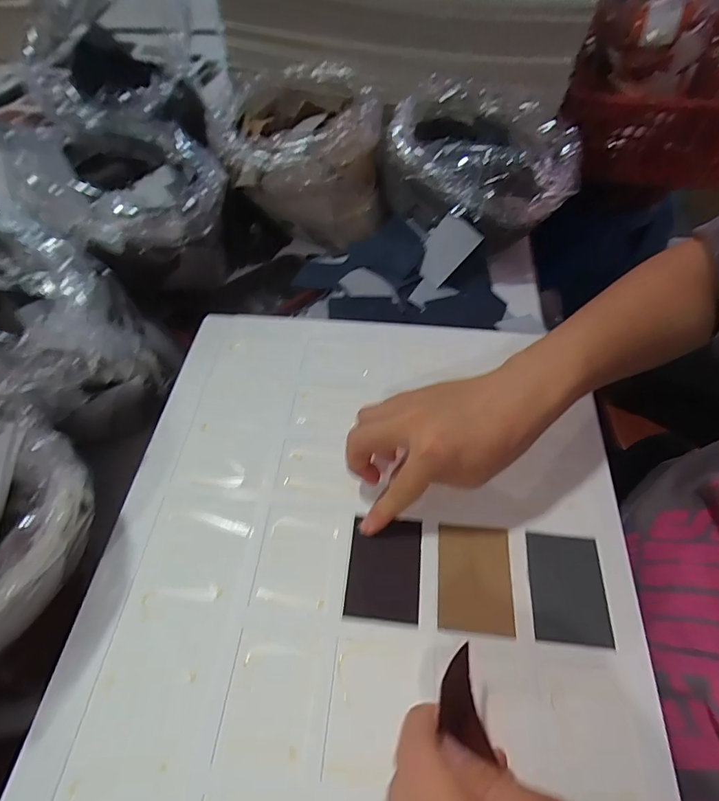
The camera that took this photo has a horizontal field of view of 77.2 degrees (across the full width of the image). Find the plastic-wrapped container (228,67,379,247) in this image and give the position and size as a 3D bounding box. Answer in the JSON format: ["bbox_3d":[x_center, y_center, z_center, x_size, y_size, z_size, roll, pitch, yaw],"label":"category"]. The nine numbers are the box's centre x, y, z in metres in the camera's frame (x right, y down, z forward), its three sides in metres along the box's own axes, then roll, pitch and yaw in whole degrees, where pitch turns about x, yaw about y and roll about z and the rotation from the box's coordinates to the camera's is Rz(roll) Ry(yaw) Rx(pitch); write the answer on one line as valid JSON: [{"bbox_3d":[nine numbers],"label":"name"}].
[{"bbox_3d":[-0.069,-0.317,0.559,0.182,0.105,0.251,-7,56,-4],"label":"plastic-wrapped container"}]

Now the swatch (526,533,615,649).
[{"bbox_3d":[0.135,0.121,0.292,0.047,0.004,0.065,4,56,5],"label":"swatch"}]

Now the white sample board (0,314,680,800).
[{"bbox_3d":[0.000,0.107,0.304,0.347,0.015,0.427,4,56,5],"label":"white sample board"}]

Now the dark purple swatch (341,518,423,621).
[{"bbox_3d":[0.017,0.111,0.301,0.047,0.004,0.064,4,56,6],"label":"dark purple swatch"}]

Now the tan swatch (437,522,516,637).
[{"bbox_3d":[0.076,0.115,0.296,0.047,0.004,0.067,4,56,5],"label":"tan swatch"}]

